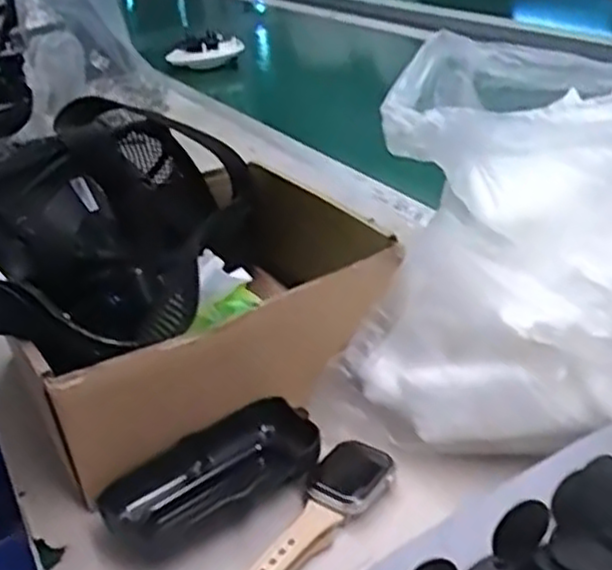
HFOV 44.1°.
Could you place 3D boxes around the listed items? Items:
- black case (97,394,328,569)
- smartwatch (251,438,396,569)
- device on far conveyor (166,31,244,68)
[{"bbox_3d":[-0.046,0.095,0.383,0.109,0.024,0.046,-24,34,-28],"label":"black case"},{"bbox_3d":[-0.012,0.120,0.348,0.036,0.014,0.147,20,39,38],"label":"smartwatch"},{"bbox_3d":[-0.162,-0.374,1.213,0.118,0.048,0.039,-8,29,-3],"label":"device on far conveyor"}]

